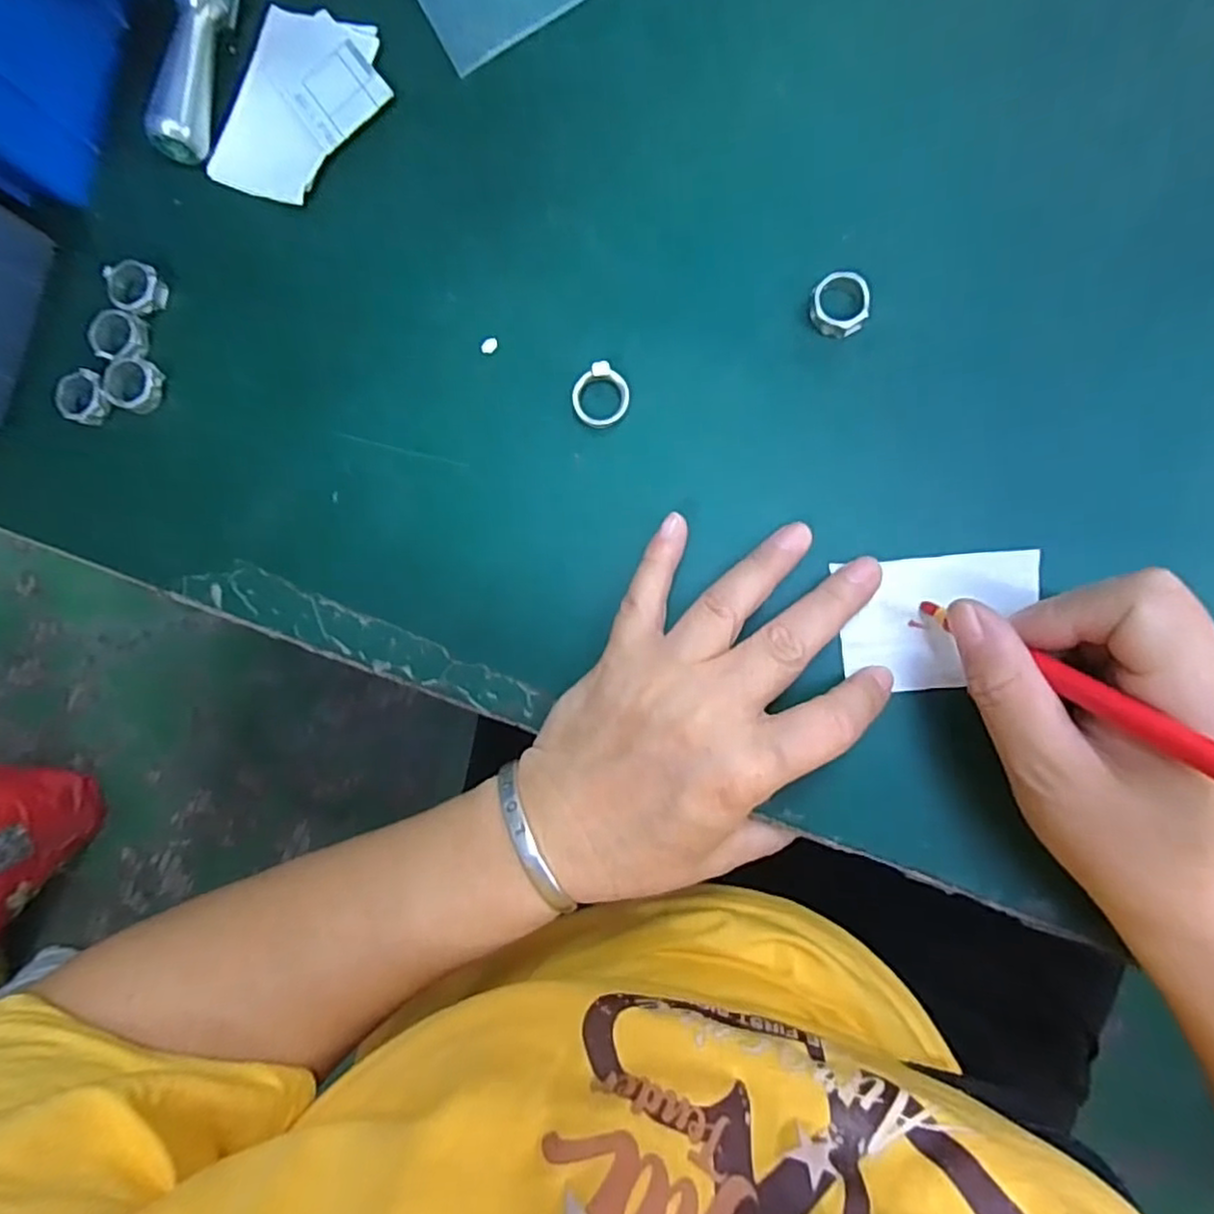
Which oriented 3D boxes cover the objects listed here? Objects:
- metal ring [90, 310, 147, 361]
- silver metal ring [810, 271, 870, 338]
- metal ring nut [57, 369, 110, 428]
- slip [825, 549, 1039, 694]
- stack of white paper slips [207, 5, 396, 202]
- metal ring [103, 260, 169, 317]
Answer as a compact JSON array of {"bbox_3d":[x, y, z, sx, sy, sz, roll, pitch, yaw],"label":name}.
[{"bbox_3d":[-0.206,-0.114,0.287,0.018,0.014,0.020,0,88,7],"label":"metal ring"},{"bbox_3d":[0.089,-0.115,0.258,0.022,0.011,0.021,0,88,7],"label":"silver metal ring"},{"bbox_3d":[-0.222,-0.090,0.289,0.021,0.012,0.021,0,88,7],"label":"metal ring nut"},{"bbox_3d":[0.125,0.006,0.254,0.070,0.004,0.049,-3,87,6],"label":"slip"},{"bbox_3d":[-0.126,-0.208,0.283,0.062,0.007,0.077,21,91,7],"label":"stack of white paper slips"},{"bbox_3d":[-0.199,-0.135,0.288,0.022,0.015,0.021,0,88,7],"label":"metal ring"}]

